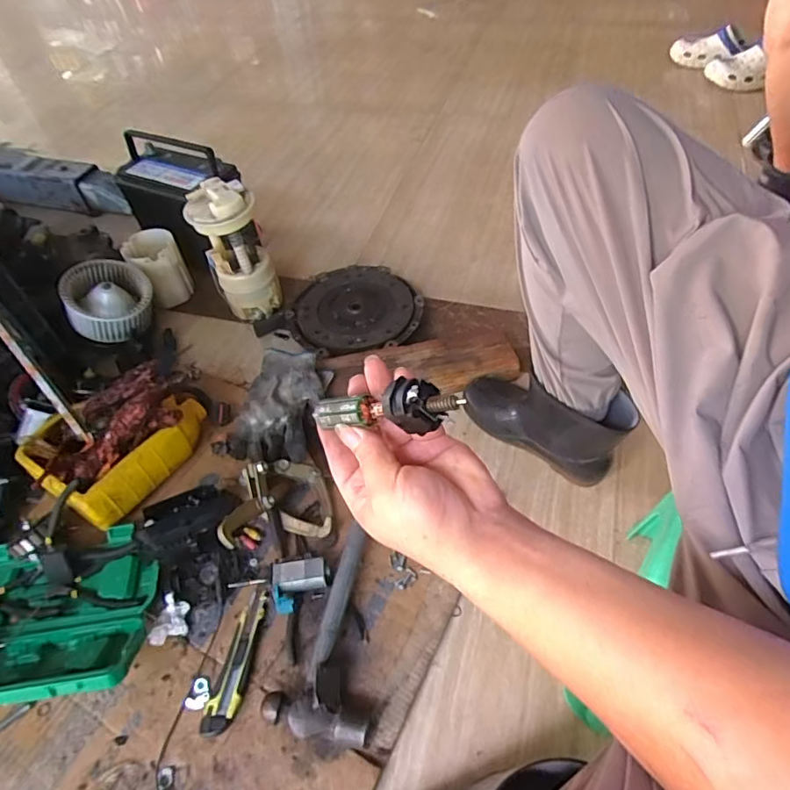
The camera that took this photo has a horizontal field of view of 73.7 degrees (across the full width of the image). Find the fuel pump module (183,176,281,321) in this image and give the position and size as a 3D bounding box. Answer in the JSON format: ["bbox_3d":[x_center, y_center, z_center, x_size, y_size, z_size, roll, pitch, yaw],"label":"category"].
[{"bbox_3d":[-0.295,-0.260,0.989,0.118,0.251,0.106,-20,52,-9],"label":"fuel pump module"}]

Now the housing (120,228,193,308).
[{"bbox_3d":[-0.477,-0.253,1.075,0.100,0.128,0.085,-28,54,-15],"label":"housing"}]

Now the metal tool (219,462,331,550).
[{"bbox_3d":[-0.163,0.146,0.725,0.141,0.098,0.127,-20,52,-9],"label":"metal tool"}]

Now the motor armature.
[{"bbox_3d":[-0.010,0.009,0.331,0.112,0.028,0.023,-7,42,39],"label":"motor armature"}]

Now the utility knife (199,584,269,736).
[{"bbox_3d":[-0.188,0.319,0.643,0.036,0.023,0.165,7,53,12],"label":"utility knife"}]

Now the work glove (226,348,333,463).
[{"bbox_3d":[-0.181,0.016,0.825,0.143,0.070,0.184,10,54,14],"label":"work glove"}]

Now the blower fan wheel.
[{"bbox_3d":[-0.529,-0.177,0.973,0.150,0.073,0.150,16,51,-20],"label":"blower fan wheel"}]

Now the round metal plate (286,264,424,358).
[{"bbox_3d":[-0.079,-0.161,1.016,0.238,0.043,0.247,-3,51,4],"label":"round metal plate"}]

